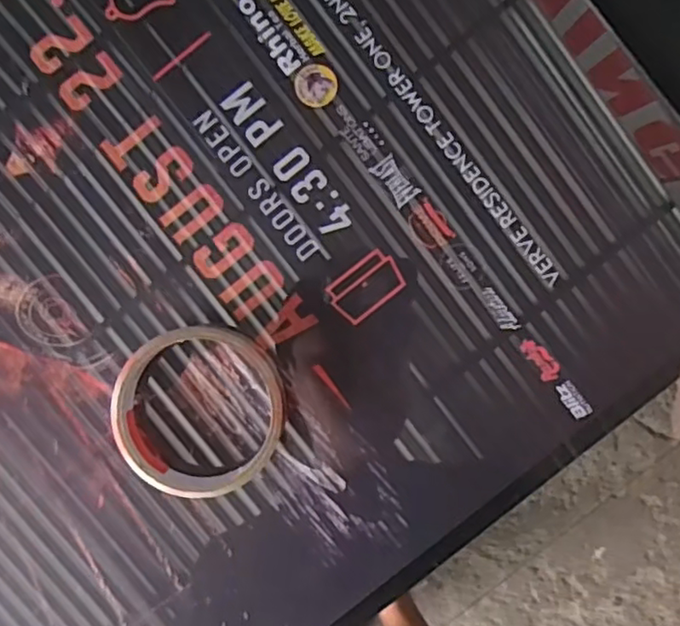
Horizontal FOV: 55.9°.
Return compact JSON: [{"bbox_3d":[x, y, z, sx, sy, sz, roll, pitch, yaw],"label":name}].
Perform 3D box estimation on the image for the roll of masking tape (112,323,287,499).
[{"bbox_3d":[-0.072,0.050,0.339,0.086,0.027,0.087,0,92,0],"label":"roll of masking tape"}]

